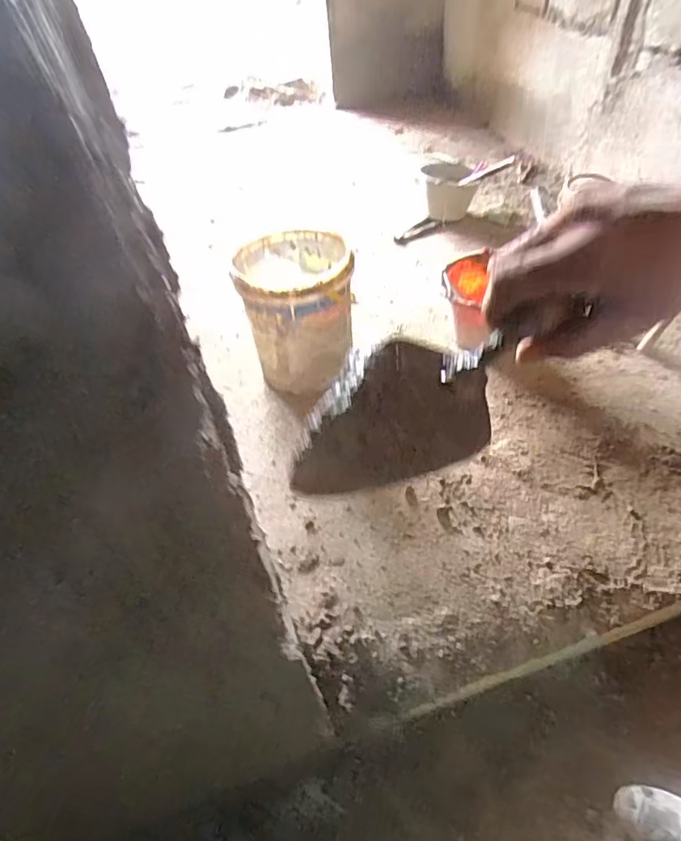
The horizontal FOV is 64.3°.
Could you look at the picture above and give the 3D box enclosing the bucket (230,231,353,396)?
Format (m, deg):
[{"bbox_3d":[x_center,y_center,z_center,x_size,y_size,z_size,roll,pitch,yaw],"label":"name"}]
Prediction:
[{"bbox_3d":[-0.117,-0.297,1.529,0.288,0.356,0.305,-4,47,4],"label":"bucket"}]

